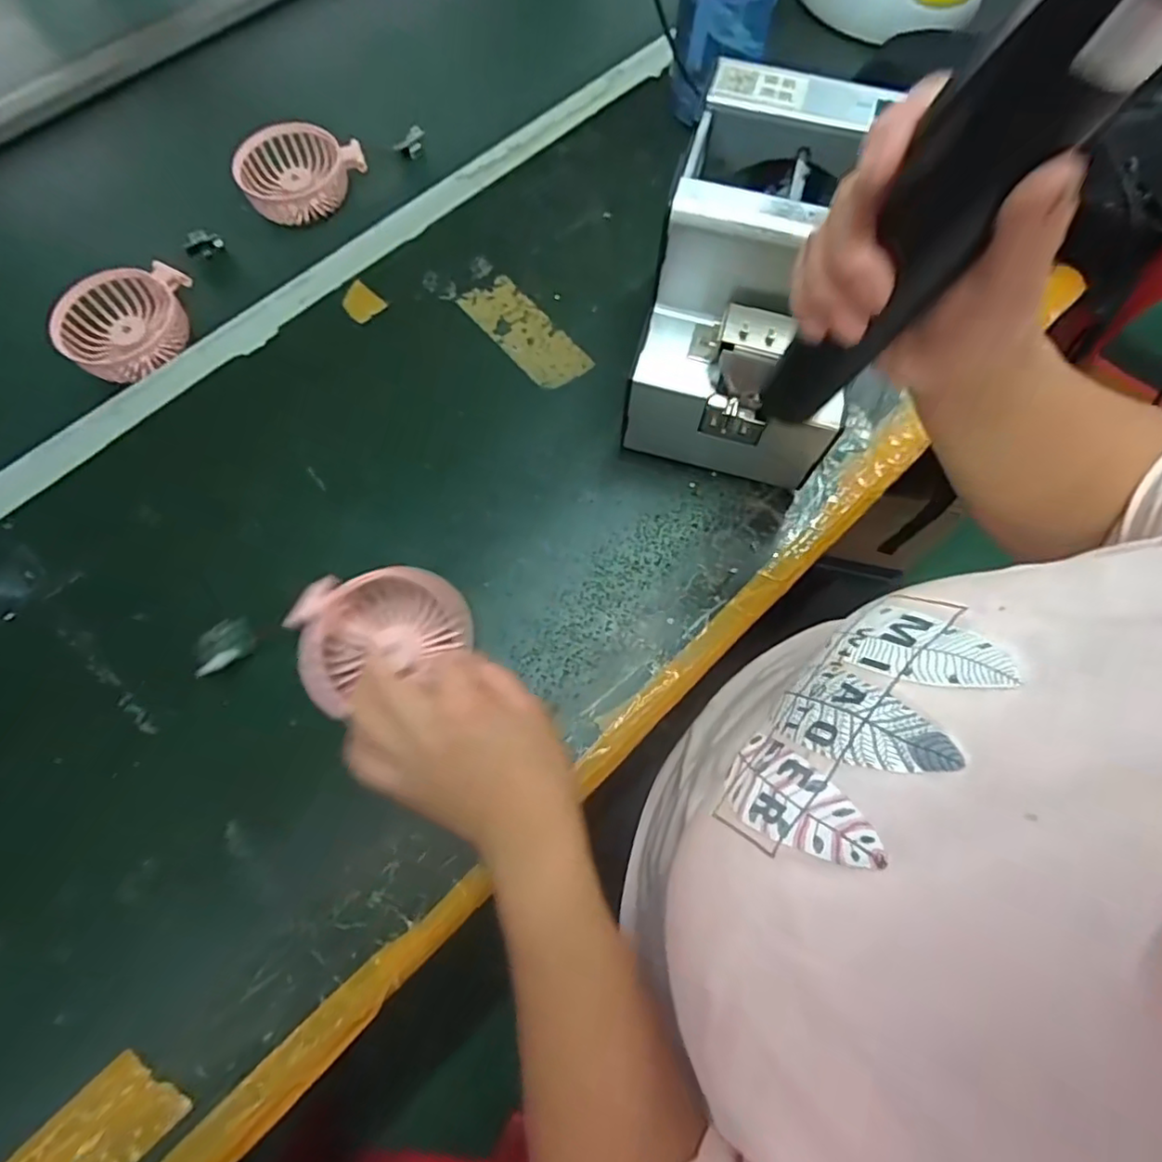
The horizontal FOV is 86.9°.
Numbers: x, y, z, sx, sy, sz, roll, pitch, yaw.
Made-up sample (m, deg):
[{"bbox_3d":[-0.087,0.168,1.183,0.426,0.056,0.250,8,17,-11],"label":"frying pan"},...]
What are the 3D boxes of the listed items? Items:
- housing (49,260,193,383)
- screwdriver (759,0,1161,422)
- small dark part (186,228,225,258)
[{"bbox_3d":[-0.348,-0.198,0.468,0.081,0.026,0.089,0,70,0],"label":"housing"},{"bbox_3d":[0.128,-0.129,0.193,0.038,0.216,0.026,3,70,-12],"label":"screwdriver"},{"bbox_3d":[-0.312,-0.278,0.505,0.029,0.020,0.008,-34,71,-14],"label":"small dark part"}]

